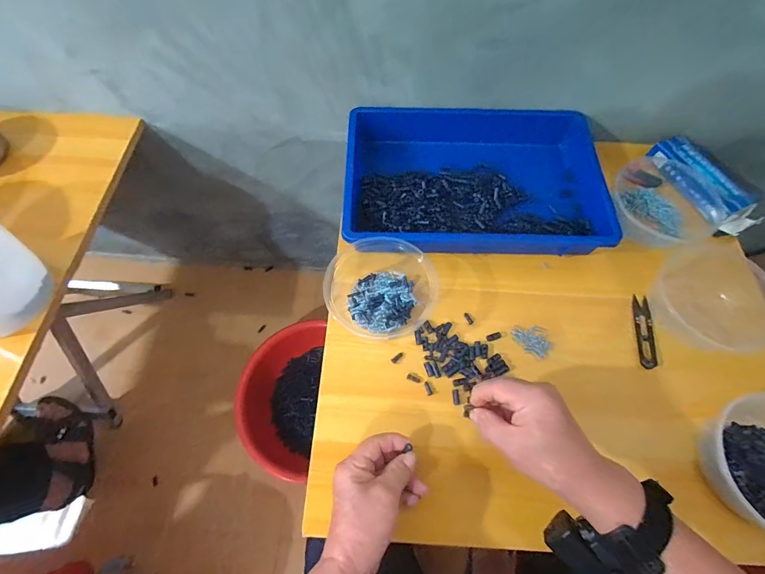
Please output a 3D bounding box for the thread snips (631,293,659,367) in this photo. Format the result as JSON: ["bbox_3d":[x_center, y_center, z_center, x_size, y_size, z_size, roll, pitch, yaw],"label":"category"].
[{"bbox_3d":[0.340,0.056,0.473,0.023,0.007,0.097,9,66,4],"label":"thread snips"}]

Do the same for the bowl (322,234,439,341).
[{"bbox_3d":[-0.004,-0.005,0.471,0.138,0.044,0.137,12,69,4],"label":"bowl"}]

